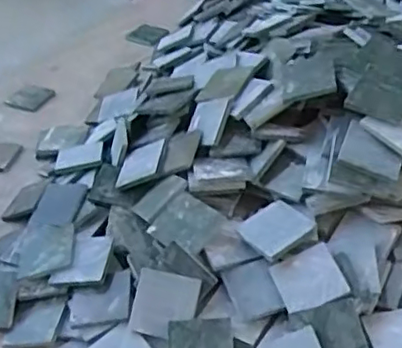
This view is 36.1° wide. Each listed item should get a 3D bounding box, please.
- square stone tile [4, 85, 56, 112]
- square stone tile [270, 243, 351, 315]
[{"bbox_3d":[-0.224,-0.100,0.813,0.050,0.004,0.053,18,45,27],"label":"square stone tile"},{"bbox_3d":[0.084,0.082,0.480,0.048,0.004,0.046,-24,52,3],"label":"square stone tile"}]

